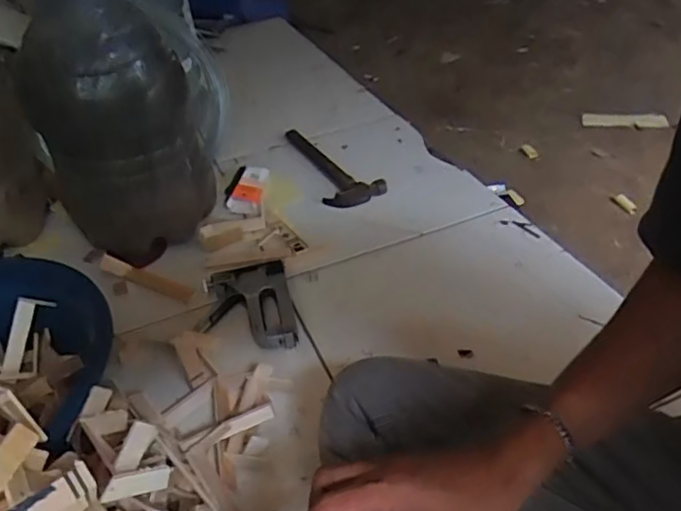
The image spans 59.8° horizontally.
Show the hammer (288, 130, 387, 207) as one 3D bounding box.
[{"bbox_3d":[-0.031,-0.170,1.106,0.105,0.026,0.298,-25,42,-22],"label":"hammer"}]

